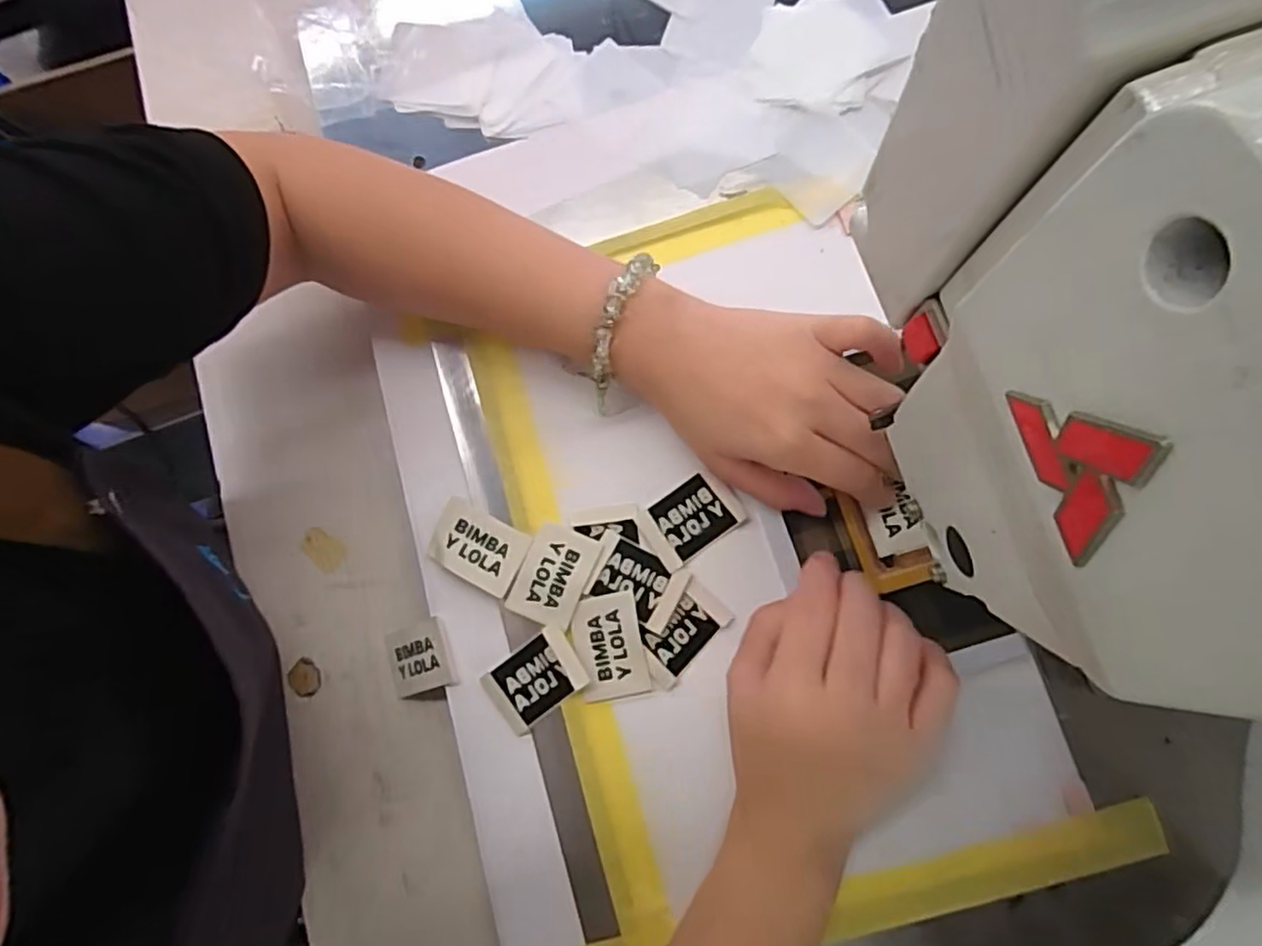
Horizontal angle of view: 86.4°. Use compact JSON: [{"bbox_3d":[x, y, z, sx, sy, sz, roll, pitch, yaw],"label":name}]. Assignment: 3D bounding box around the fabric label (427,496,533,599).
[{"bbox_3d":[-0.078,0.038,0.343,0.047,0.004,0.033,26,85,8],"label":"fabric label"}]

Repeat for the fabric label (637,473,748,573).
[{"bbox_3d":[0.030,0.024,0.339,0.044,0.004,0.035,-32,79,0],"label":"fabric label"}]

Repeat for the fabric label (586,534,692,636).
[{"bbox_3d":[0.002,0.055,0.336,0.046,0.004,0.033,26,81,9],"label":"fabric label"}]

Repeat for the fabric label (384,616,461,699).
[{"bbox_3d":[-0.110,0.097,0.349,0.047,0.005,0.035,-22,79,30],"label":"fabric label"}]

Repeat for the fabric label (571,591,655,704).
[{"bbox_3d":[-0.010,0.086,0.332,0.033,0.007,0.049,-12,81,3],"label":"fabric label"}]

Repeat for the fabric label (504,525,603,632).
[{"bbox_3d":[-0.039,0.050,0.338,0.034,0.004,0.048,23,82,7],"label":"fabric label"}]

